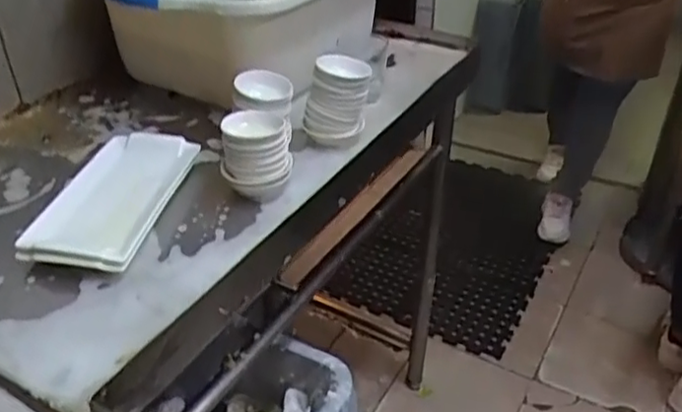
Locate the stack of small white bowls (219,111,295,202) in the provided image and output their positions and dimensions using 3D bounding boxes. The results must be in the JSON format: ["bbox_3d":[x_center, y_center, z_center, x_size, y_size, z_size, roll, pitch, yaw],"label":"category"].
[{"bbox_3d":[-0.103,-0.061,0.807,0.085,0.089,0.083,-5,36,-7],"label":"stack of small white bowls"}]

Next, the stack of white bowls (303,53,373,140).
[{"bbox_3d":[-0.002,-0.146,0.904,0.087,0.119,0.094,4,36,5],"label":"stack of white bowls"}]

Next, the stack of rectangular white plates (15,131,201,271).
[{"bbox_3d":[-0.269,-0.009,0.781,0.132,0.037,0.246,6,36,8],"label":"stack of rectangular white plates"}]

